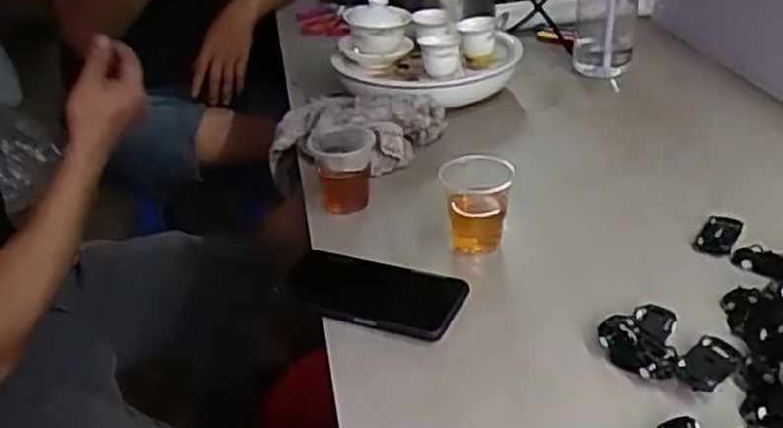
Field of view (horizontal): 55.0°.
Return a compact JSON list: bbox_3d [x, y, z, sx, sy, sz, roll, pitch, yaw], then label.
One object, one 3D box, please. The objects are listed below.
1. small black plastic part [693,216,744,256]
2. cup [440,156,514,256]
[{"bbox_3d":[0.300,0.019,0.693,0.032,0.014,0.052,15,37,33],"label":"small black plastic part"},{"bbox_3d":[0.079,-0.007,0.704,0.069,0.074,0.065,1,32,13],"label":"cup"}]

